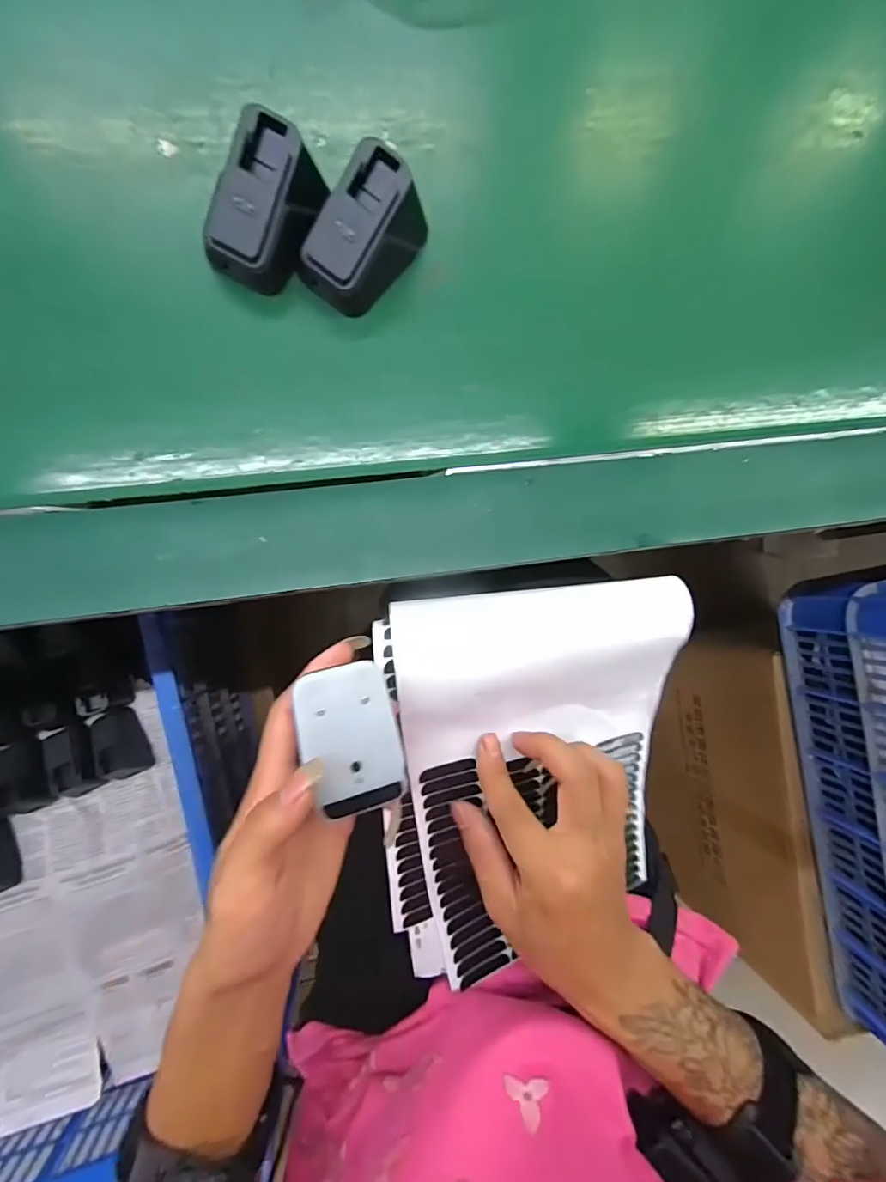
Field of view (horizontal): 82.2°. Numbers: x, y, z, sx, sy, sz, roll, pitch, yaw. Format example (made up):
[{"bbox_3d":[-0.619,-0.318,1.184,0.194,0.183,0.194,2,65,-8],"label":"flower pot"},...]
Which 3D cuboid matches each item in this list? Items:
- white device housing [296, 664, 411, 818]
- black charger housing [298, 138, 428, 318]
[{"bbox_3d":[-0.042,0.069,0.237,0.041,0.011,0.066,-14,90,-7],"label":"white device housing"},{"bbox_3d":[-0.039,-0.178,0.256,0.038,0.042,0.063,41,84,-4],"label":"black charger housing"}]

